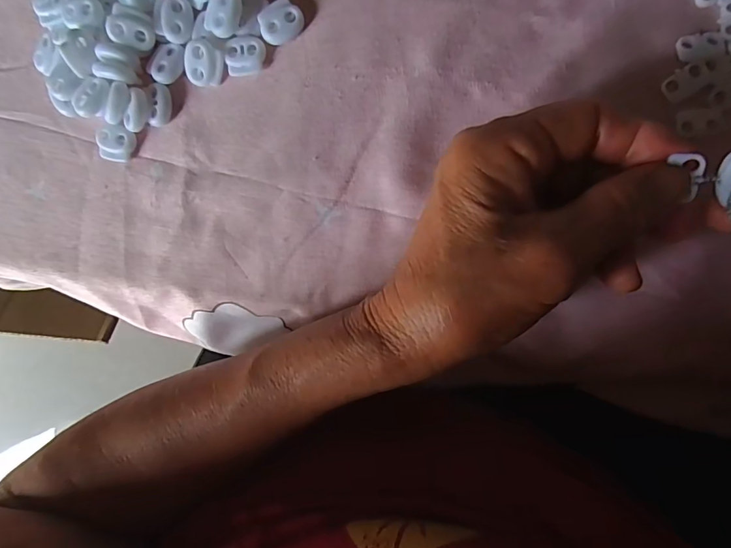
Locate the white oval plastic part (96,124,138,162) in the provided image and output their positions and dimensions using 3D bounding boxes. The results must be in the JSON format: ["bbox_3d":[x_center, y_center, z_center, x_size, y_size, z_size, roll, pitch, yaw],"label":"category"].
[{"bbox_3d":[-0.135,-0.070,0.240,0.022,0.007,0.018,12,95,9],"label":"white oval plastic part"}]

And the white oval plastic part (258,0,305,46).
[{"bbox_3d":[-0.043,-0.127,0.224,0.022,0.006,0.020,-25,89,10],"label":"white oval plastic part"}]

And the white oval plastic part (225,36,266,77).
[{"bbox_3d":[-0.061,-0.111,0.227,0.019,0.005,0.018,7,94,9],"label":"white oval plastic part"}]

